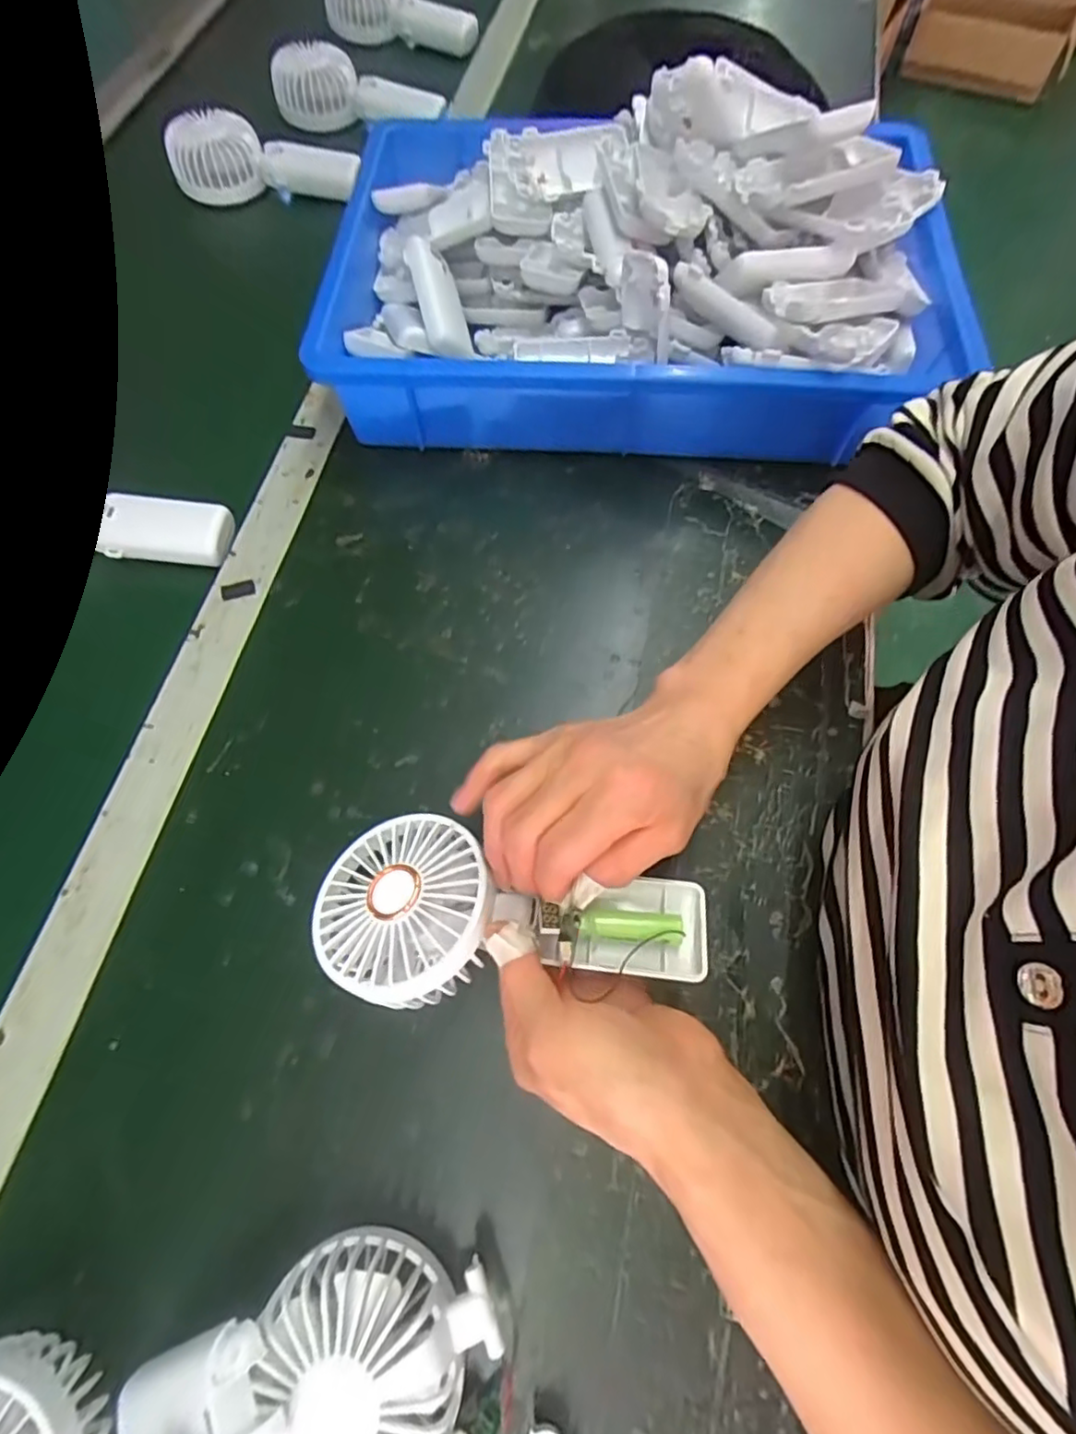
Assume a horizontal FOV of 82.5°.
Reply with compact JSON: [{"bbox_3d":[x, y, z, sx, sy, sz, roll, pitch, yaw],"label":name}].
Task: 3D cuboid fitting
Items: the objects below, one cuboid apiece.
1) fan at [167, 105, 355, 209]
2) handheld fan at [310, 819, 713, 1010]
[{"bbox_3d":[-0.271,-0.562,0.611,0.177,0.058,0.049,0,68,1],"label":"fan"},{"bbox_3d":[-0.014,0.090,0.281,0.179,0.038,0.081,6,68,4],"label":"handheld fan"}]

